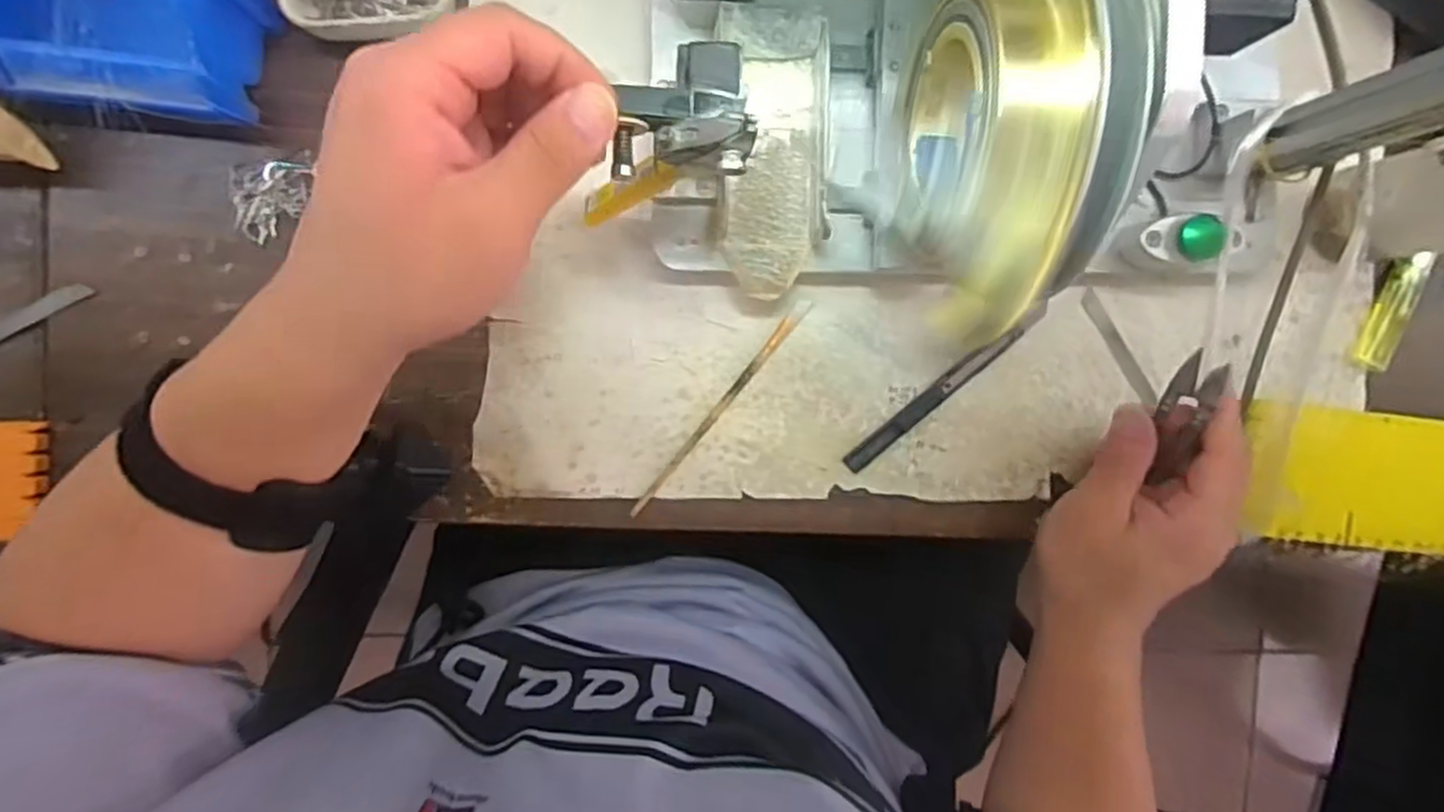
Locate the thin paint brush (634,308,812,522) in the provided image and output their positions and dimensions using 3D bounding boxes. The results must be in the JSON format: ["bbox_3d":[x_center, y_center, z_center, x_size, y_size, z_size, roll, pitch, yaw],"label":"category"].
[{"bbox_3d":[-0.002,0.002,0.418,0.007,0.005,0.150,40,91,-6],"label":"thin paint brush"}]

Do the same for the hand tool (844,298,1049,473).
[{"bbox_3d":[0.129,-0.012,0.428,0.145,0.007,0.013,-41,96,0],"label":"hand tool"}]

